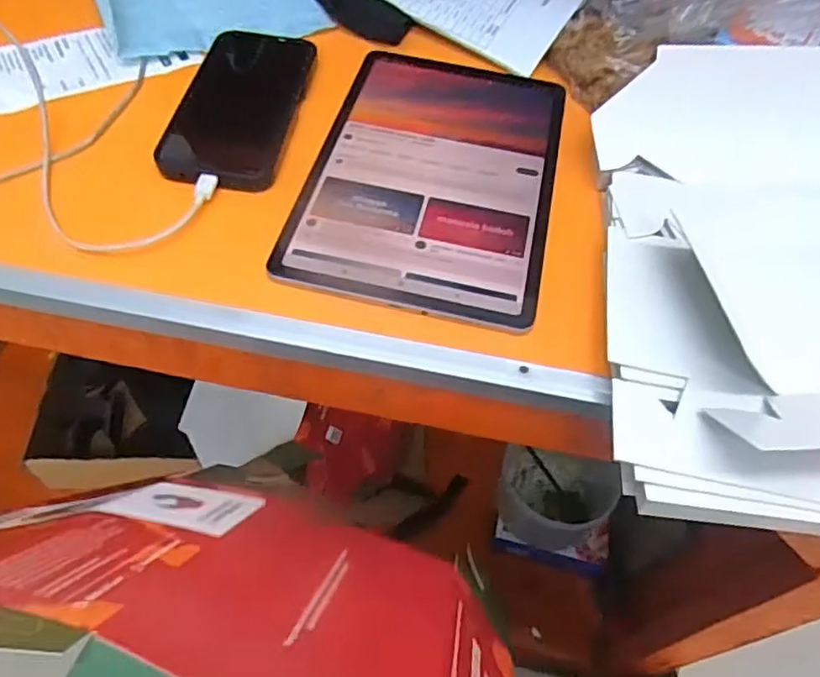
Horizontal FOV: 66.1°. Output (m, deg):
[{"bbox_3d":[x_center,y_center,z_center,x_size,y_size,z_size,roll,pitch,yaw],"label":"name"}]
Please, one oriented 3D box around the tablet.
[{"bbox_3d":[0.021,-0.123,0.448,0.161,0.010,0.263,13,56,4],"label":"tablet"}]

